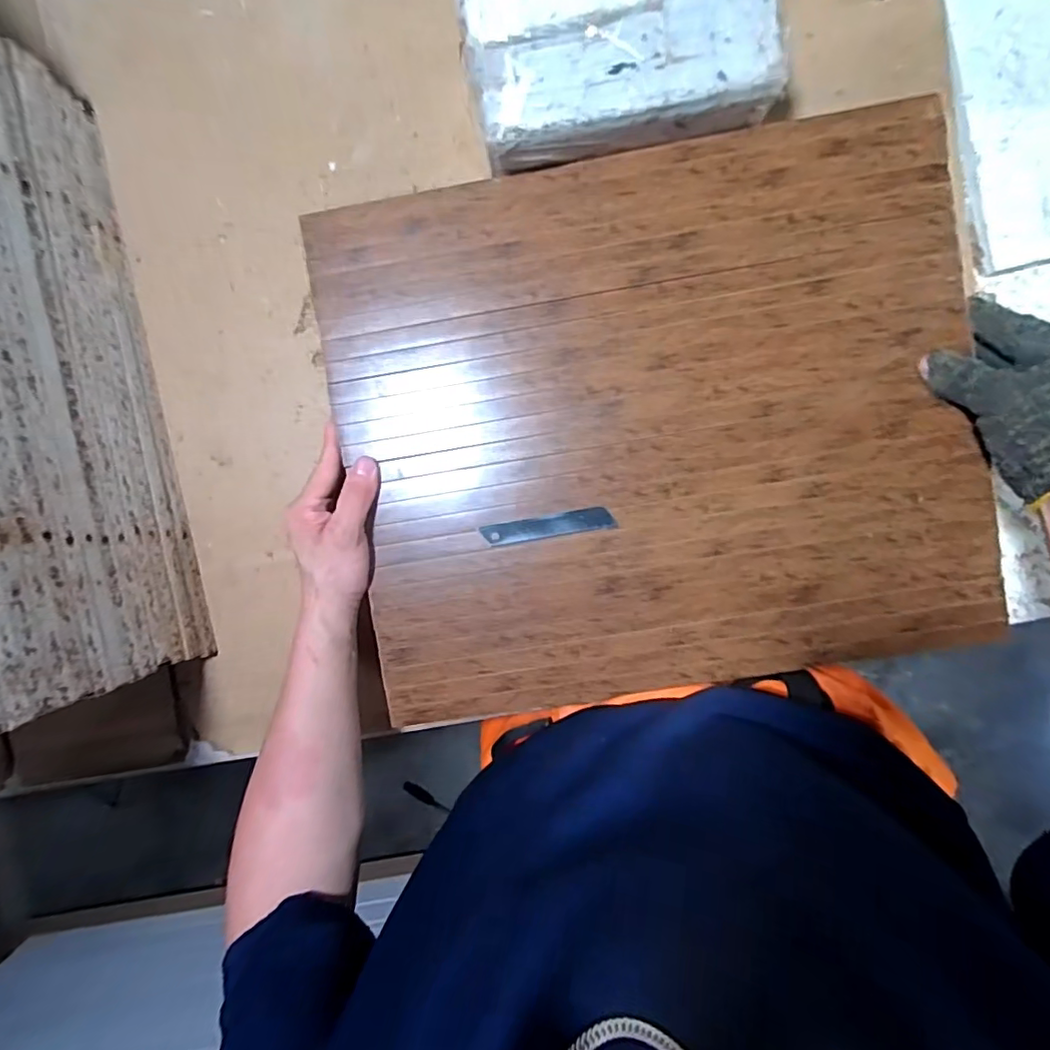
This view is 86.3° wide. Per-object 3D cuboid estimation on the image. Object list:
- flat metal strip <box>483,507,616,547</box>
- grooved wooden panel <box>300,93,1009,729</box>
[{"bbox_3d":[0.018,0.002,0.421,0.098,0.004,0.017,-9,89,3],"label":"flat metal strip"},{"bbox_3d":[0.093,-0.071,0.410,0.446,0.019,0.383,-10,95,3],"label":"grooved wooden panel"}]

